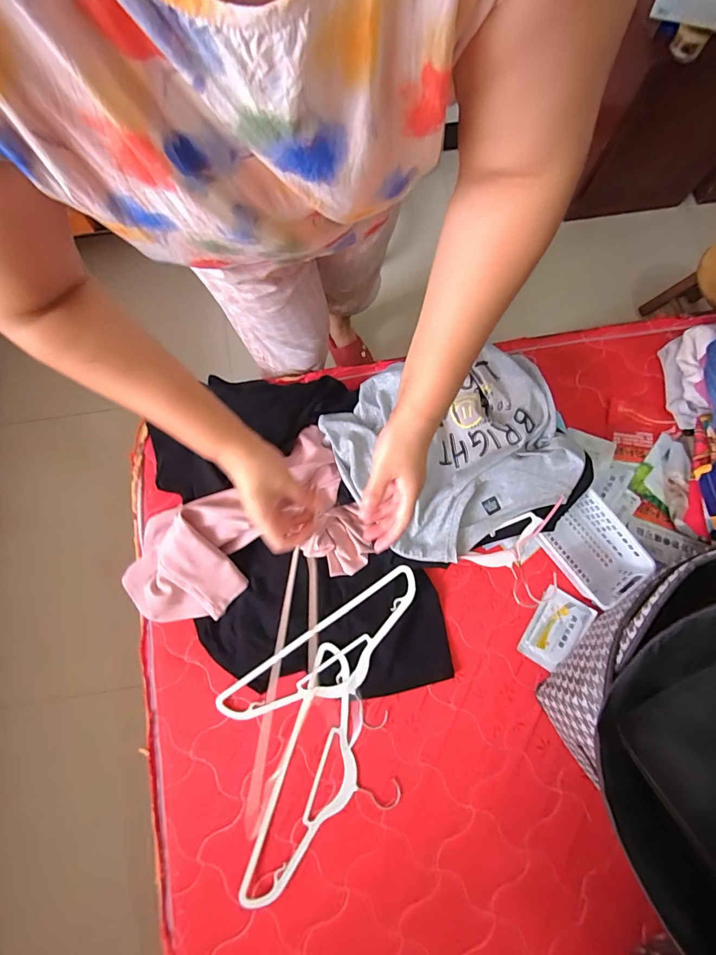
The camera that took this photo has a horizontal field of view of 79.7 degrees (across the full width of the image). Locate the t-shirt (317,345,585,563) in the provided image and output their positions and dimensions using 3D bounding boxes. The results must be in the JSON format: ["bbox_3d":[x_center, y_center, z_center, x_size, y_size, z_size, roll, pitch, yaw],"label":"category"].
[{"bbox_3d":[0.164,-0.065,0.772,0.390,0.066,0.377,-30,80,-6],"label":"t-shirt"}]

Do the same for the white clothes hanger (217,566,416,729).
[{"bbox_3d":[-0.027,0.348,0.741,0.398,0.033,0.200,-34,80,-7],"label":"white clothes hanger"}]

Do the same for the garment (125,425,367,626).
[{"bbox_3d":[-0.205,0.114,0.732,0.425,0.128,0.257,-28,80,-6],"label":"garment"}]

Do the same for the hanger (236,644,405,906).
[{"bbox_3d":[-0.039,0.518,0.724,0.209,0.015,0.399,20,79,4],"label":"hanger"}]

